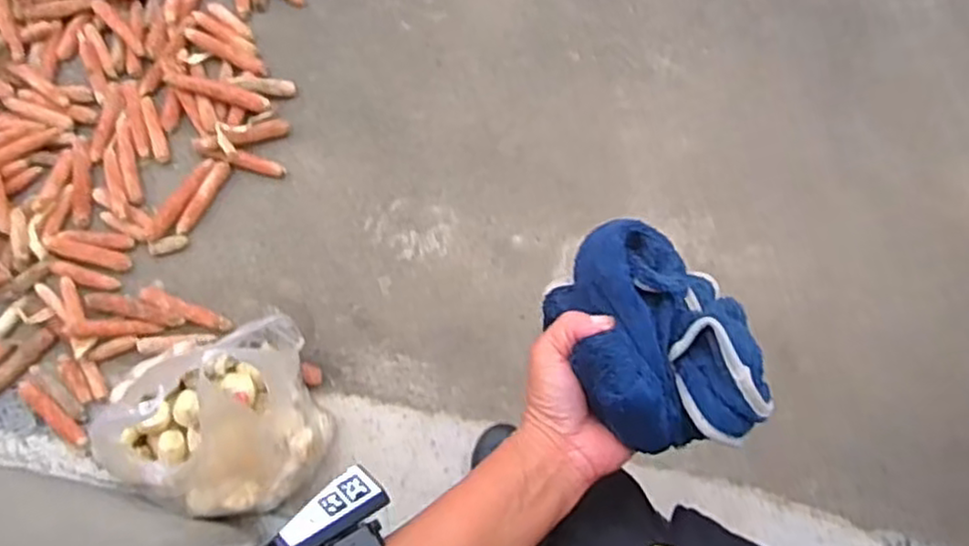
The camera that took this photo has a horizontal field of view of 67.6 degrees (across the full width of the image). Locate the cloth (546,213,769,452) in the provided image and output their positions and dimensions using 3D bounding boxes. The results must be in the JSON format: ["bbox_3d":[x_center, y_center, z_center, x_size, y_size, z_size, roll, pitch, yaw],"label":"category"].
[{"bbox_3d":[0.114,0.037,0.468,0.121,0.081,0.145,-10,77,-1],"label":"cloth"}]

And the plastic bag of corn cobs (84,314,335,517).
[{"bbox_3d":[-0.453,0.244,1.183,0.343,0.284,0.305,-10,77,-1],"label":"plastic bag of corn cobs"}]

